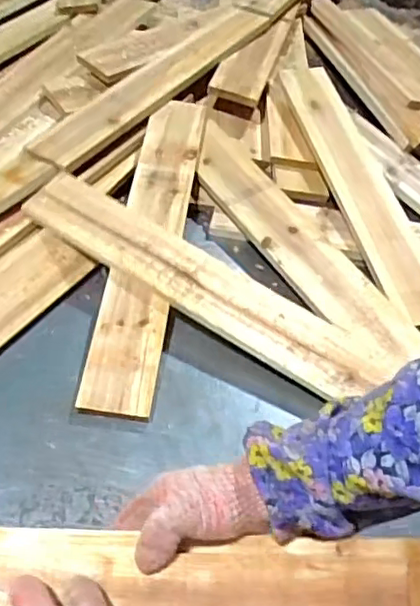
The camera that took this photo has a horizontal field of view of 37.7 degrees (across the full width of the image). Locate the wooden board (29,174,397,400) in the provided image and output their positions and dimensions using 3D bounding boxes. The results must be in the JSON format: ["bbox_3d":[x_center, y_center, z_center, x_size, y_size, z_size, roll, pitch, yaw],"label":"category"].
[{"bbox_3d":[-0.018,-0.030,0.745,0.476,0.020,0.089,29,59,16],"label":"wooden board"}]

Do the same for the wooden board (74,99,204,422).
[{"bbox_3d":[-0.074,-0.105,0.811,0.079,0.016,0.516,8,51,0],"label":"wooden board"}]

